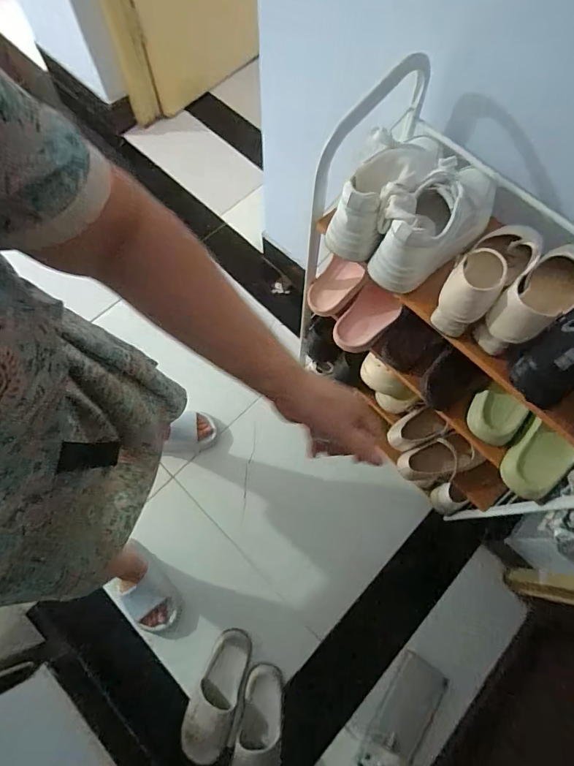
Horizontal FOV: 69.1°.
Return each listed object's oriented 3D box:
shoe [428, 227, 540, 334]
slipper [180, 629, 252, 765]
[{"bbox_3d":[0.300,-0.177,0.608,0.083,0.084,0.227,36,73,12],"label":"shoe"},{"bbox_3d":[-0.171,0.763,1.037,0.111,0.077,0.263,17,70,6],"label":"slipper"}]

